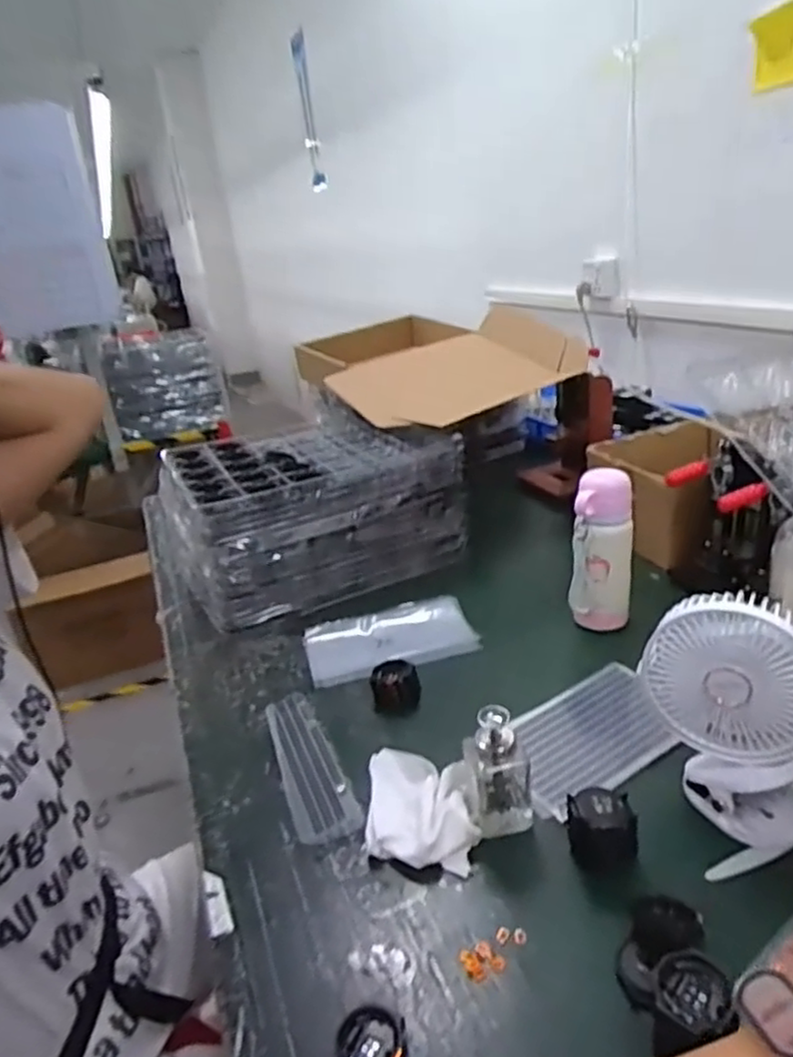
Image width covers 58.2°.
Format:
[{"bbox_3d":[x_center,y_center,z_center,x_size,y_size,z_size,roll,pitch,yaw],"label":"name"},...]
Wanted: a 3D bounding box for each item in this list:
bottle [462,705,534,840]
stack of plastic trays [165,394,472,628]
[{"bbox_3d":[0.091,0.218,0.655,0.062,0.110,0.052,-5,23,7],"label":"bottle"},{"bbox_3d":[-0.172,-0.045,1.262,0.436,0.205,0.410,-19,25,-25],"label":"stack of plastic trays"}]

